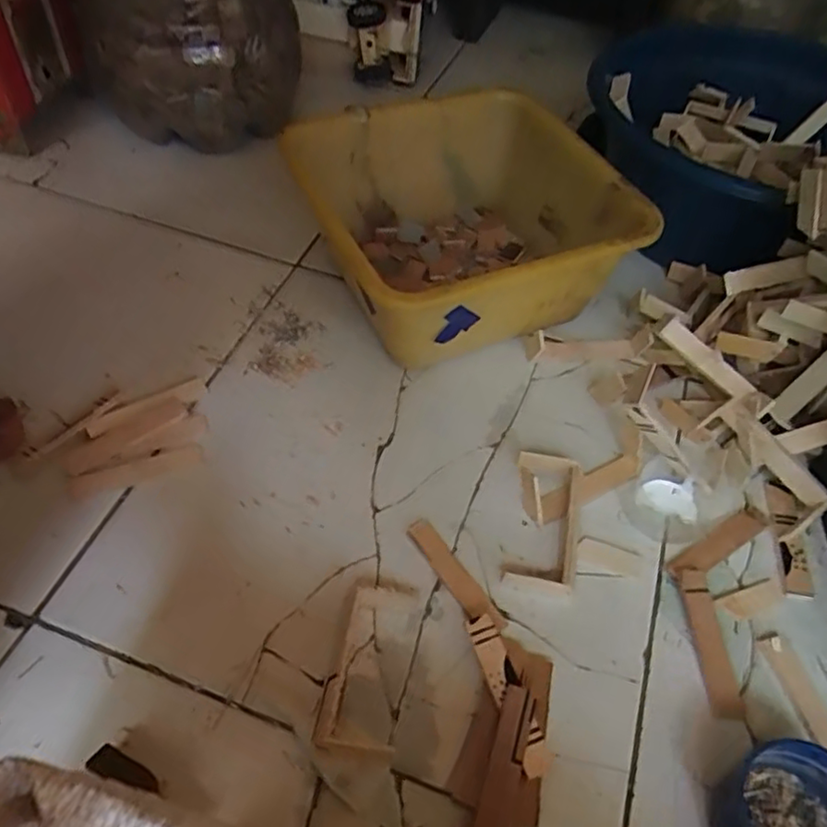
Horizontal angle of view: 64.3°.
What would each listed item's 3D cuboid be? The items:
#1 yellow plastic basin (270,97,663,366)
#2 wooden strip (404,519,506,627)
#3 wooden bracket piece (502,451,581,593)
[{"bbox_3d":[0.040,-0.174,0.623,0.261,0.132,0.278,-19,56,-16],"label":"yellow plastic basin"},{"bbox_3d":[0.030,0.117,0.477,0.020,0.006,0.097,-29,60,-22],"label":"wooden strip"},{"bbox_3d":[0.098,0.081,0.487,0.052,0.026,0.102,10,53,5],"label":"wooden bracket piece"}]

